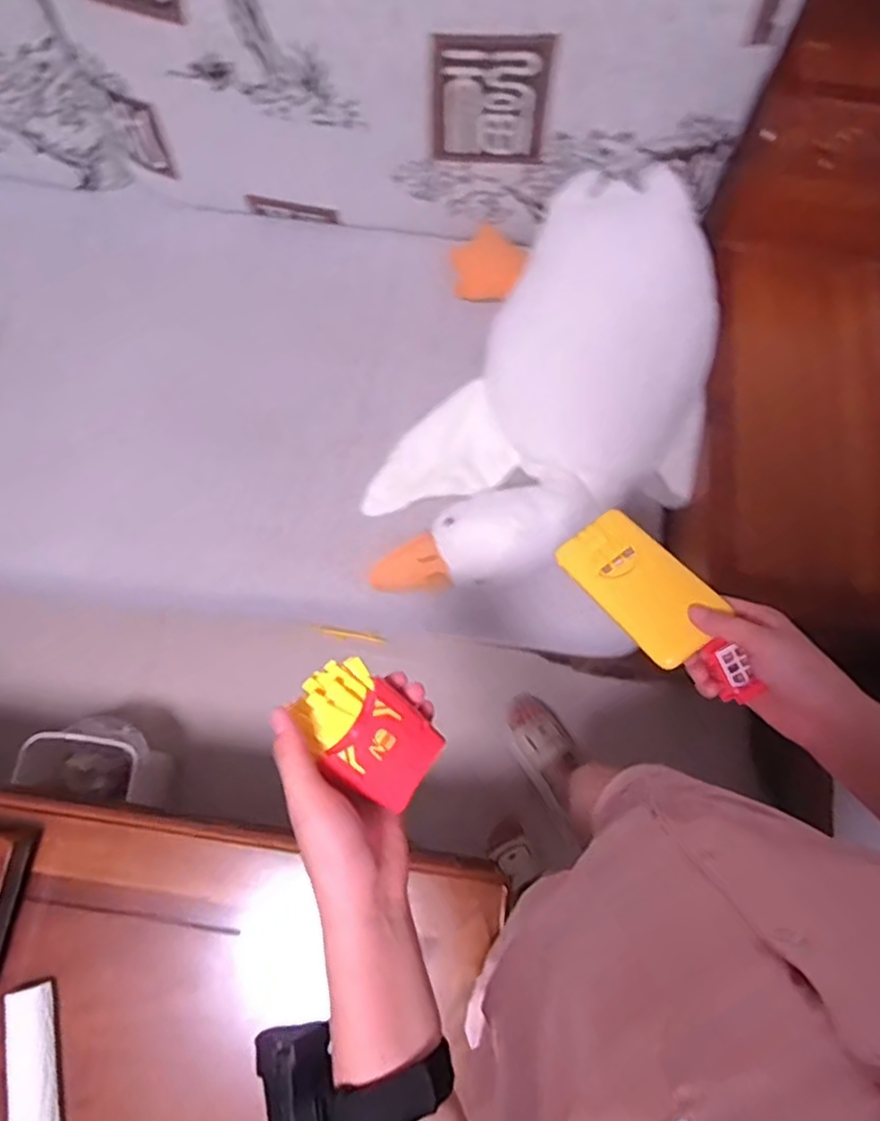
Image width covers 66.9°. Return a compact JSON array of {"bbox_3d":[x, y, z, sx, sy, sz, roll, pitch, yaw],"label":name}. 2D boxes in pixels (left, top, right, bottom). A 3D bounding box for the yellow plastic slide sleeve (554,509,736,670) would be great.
[{"bbox_3d":[0.159,0.017,0.533,0.070,0.008,0.135,-39,58,1],"label":"yellow plastic slide sleeve"}]

